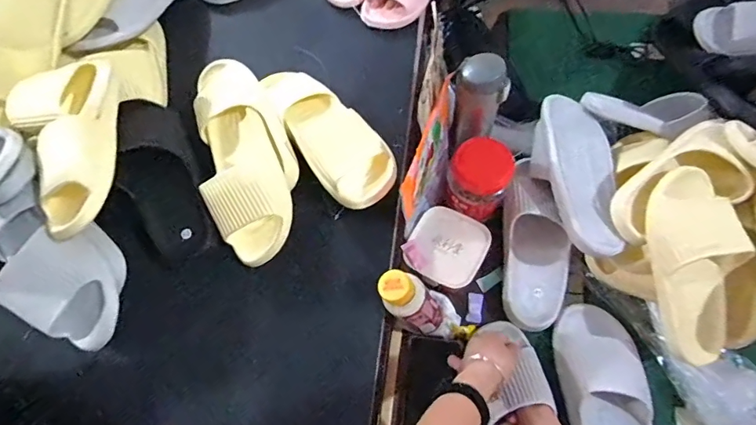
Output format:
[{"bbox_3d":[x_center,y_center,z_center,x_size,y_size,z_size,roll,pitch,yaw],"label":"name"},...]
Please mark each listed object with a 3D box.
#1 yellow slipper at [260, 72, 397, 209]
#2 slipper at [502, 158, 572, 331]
[{"bbox_3d":[-0.074,-0.120,0.692,0.104,0.059,0.272,-32,68,-12],"label":"yellow slipper"},{"bbox_3d":[0.234,0.043,0.692,0.094,0.068,0.255,-1,84,2],"label":"slipper"}]

